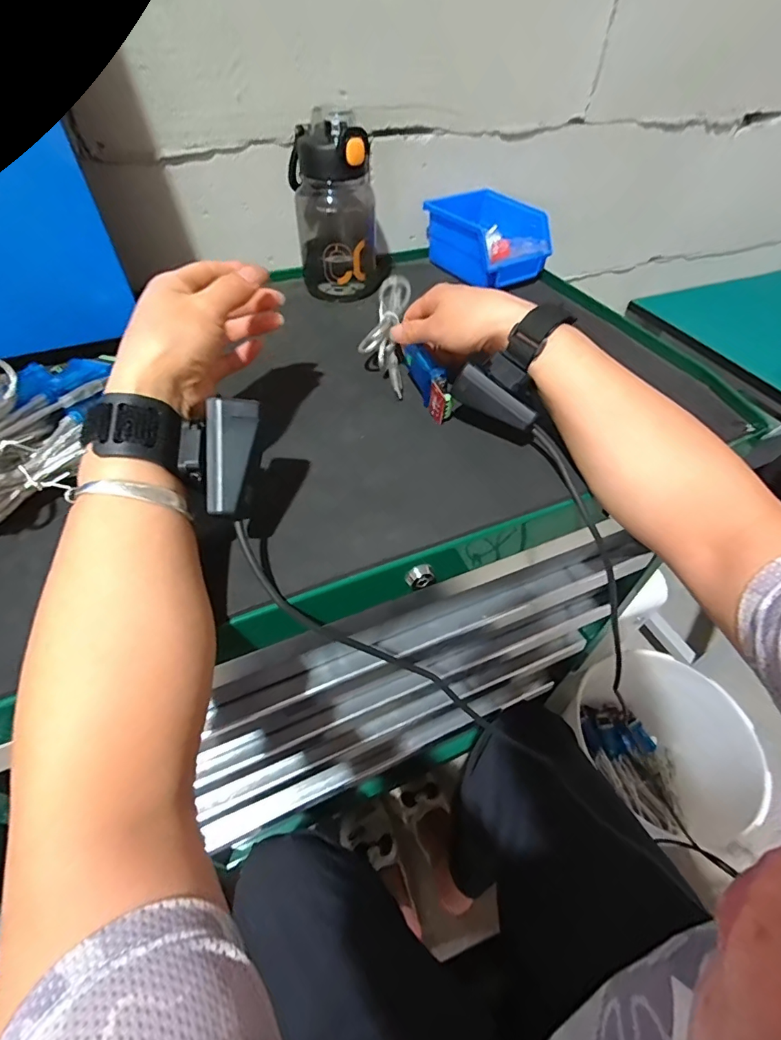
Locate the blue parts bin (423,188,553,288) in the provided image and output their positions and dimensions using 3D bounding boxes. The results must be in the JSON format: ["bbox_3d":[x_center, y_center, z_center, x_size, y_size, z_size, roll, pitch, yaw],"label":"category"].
[{"bbox_3d":[0.121,-0.361,0.593,0.103,0.066,0.148,-27,55,-22],"label":"blue parts bin"}]

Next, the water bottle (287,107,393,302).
[{"bbox_3d":[-0.057,-0.352,0.527,0.104,0.172,0.093,-3,50,-4],"label":"water bottle"}]

